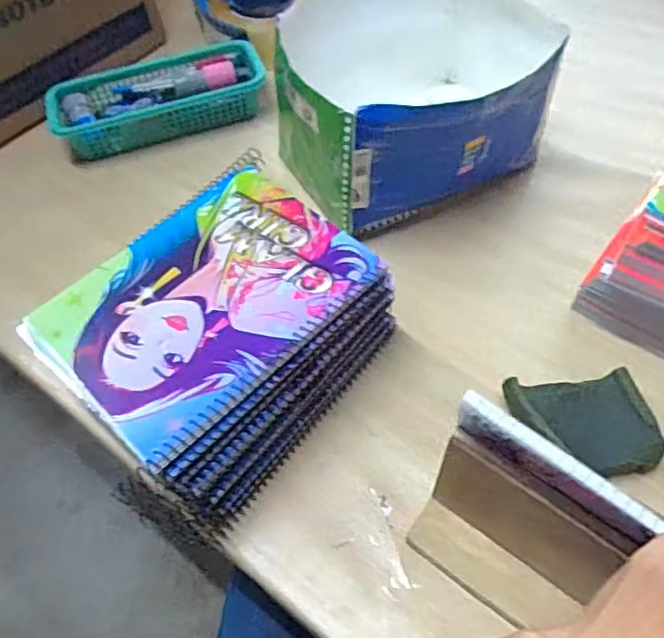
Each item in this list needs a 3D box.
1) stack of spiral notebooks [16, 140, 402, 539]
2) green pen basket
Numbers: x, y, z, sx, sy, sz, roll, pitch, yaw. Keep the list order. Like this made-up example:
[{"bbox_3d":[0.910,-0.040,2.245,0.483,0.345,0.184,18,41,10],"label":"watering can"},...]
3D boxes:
[{"bbox_3d":[-0.076,0.016,0.431,0.154,0.120,0.196,33,64,23],"label":"stack of spiral notebooks"},{"bbox_3d":[-0.188,-0.243,0.641,0.226,0.047,0.100,-19,57,-9],"label":"green pen basket"}]

